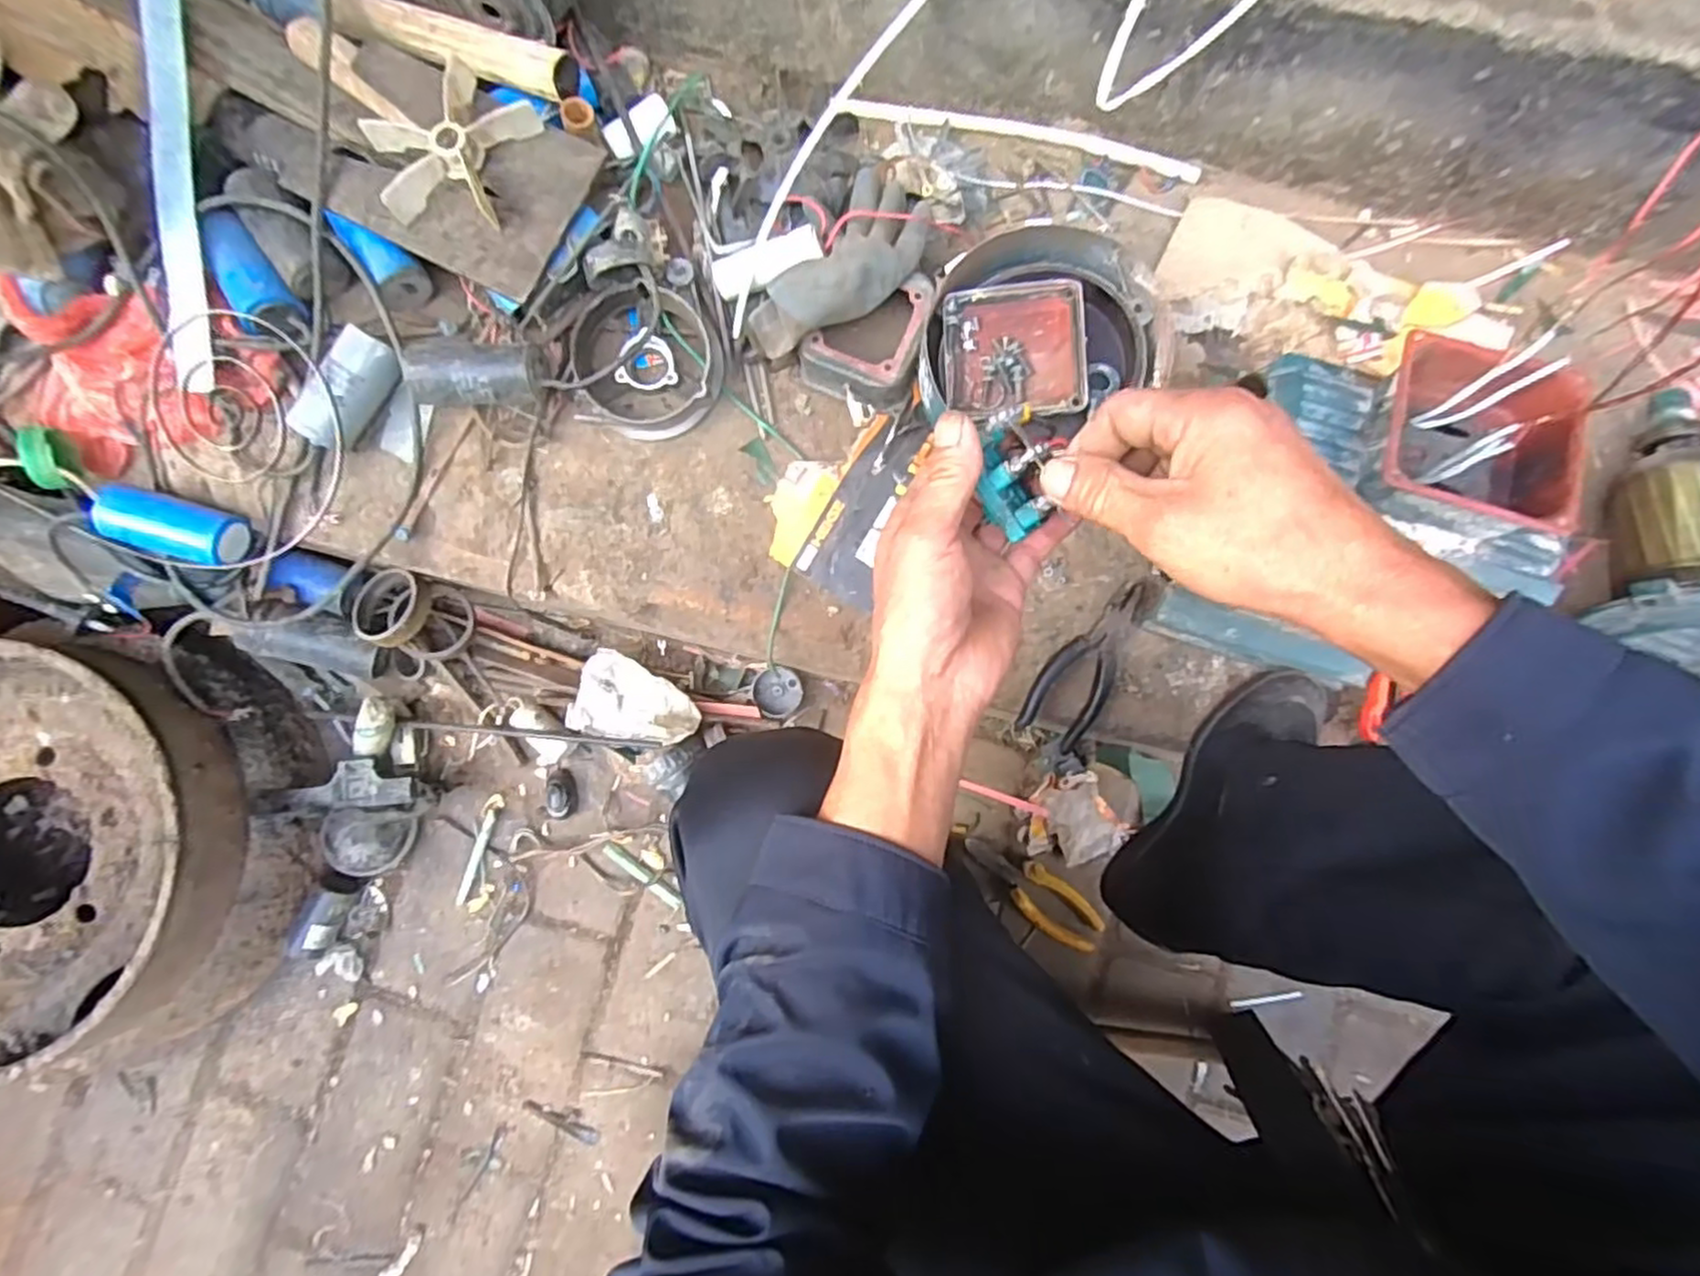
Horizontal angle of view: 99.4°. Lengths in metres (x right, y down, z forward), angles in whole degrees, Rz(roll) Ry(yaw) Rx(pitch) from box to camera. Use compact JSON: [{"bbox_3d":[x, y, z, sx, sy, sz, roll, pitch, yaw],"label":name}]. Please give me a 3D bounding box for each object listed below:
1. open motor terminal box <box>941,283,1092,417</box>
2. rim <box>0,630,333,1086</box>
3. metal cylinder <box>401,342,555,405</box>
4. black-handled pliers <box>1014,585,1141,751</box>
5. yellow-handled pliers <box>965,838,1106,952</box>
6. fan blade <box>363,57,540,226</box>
[{"bbox_3d":[0.132,-0.232,0.582,0.108,0.022,0.104,-1,83,1],"label":"open motor terminal box"},{"bbox_3d":[-0.779,0.212,0.703,0.439,0.144,0.395,-10,83,0],"label":"rim"},{"bbox_3d":[-0.315,-0.223,0.622,0.112,0.057,0.052,4,83,2],"label":"metal cylinder"},{"bbox_3d":[0.209,0.023,0.631,0.057,0.014,0.153,33,99,5],"label":"black-handled pliers"},{"bbox_3d":[0.194,0.269,0.765,0.162,0.014,0.054,38,85,5],"label":"yellow-handled pliers"},{"bbox_3d":[-0.318,-0.391,0.582,0.136,0.026,0.116,-42,84,-4],"label":"fan blade"}]

